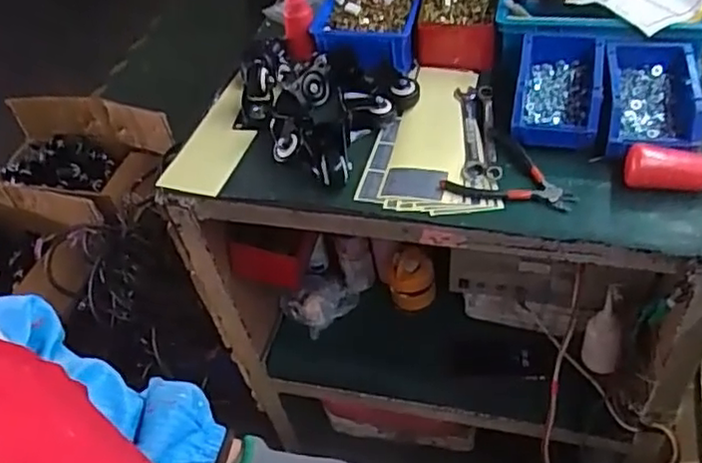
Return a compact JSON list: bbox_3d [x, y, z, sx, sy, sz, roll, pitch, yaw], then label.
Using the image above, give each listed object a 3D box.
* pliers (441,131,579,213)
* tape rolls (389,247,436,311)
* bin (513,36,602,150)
[{"bbox_3d":[0.196,-0.077,0.806,0.152,0.017,0.102,8,48,16],"label":"pliers"},{"bbox_3d":[0.106,0.091,1.175,0.085,0.110,0.069,-6,46,4],"label":"tape rolls"},{"bbox_3d":[0.261,-0.179,0.841,0.101,0.067,0.146,6,48,15],"label":"bin"}]

